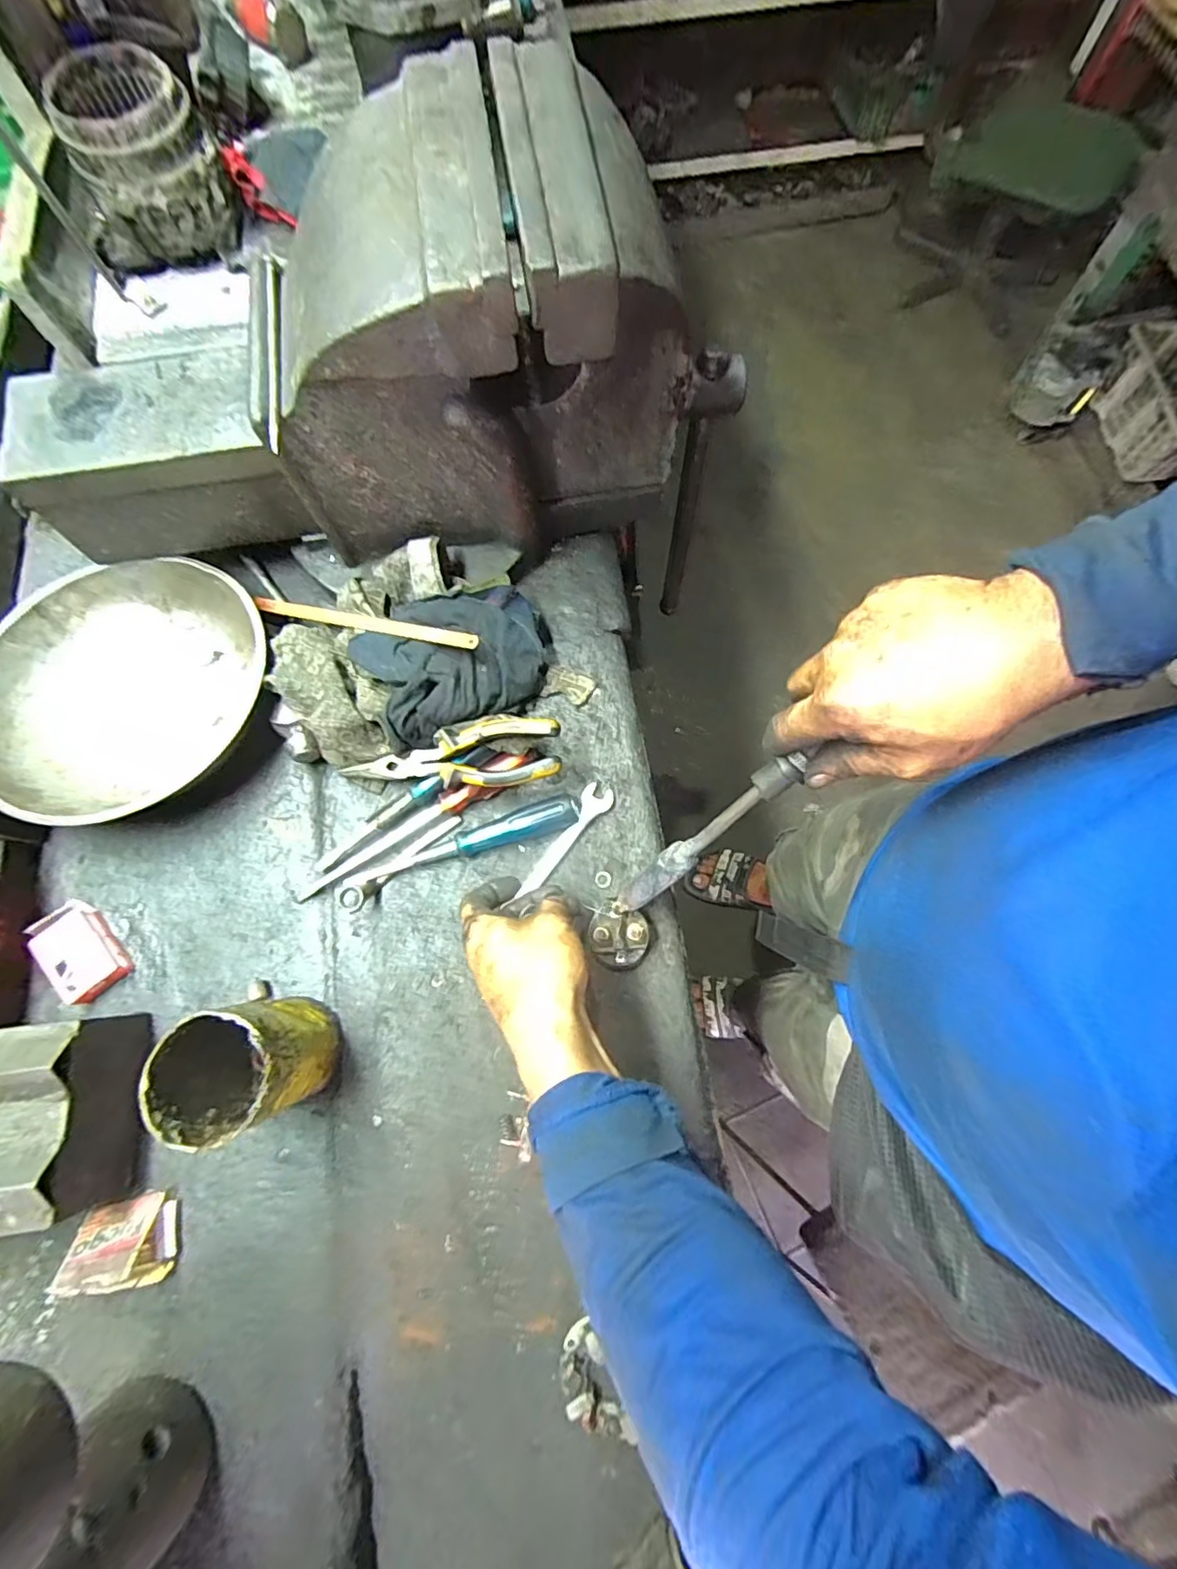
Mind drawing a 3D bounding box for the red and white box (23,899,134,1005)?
[{"bbox_3d":[-0.405,0.132,0.454,0.042,0.023,0.074,-40,77,-10],"label":"red and white box"}]

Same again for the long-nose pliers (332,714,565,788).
[{"bbox_3d":[-0.112,-0.026,0.474,0.181,0.018,0.060,-7,75,12],"label":"long-nose pliers"}]

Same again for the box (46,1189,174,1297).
[{"bbox_3d":[-0.323,0.319,0.391,0.056,0.045,0.053,-12,74,-2],"label":"box"}]

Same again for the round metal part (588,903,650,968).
[{"bbox_3d":[0.024,0.123,0.460,0.046,0.033,0.046,0,74,1],"label":"round metal part"}]

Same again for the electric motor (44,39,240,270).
[{"bbox_3d":[-0.461,-0.626,0.590,0.152,0.126,0.124,-34,76,-8],"label":"electric motor"}]

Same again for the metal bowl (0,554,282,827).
[{"bbox_3d":[-0.402,-0.082,0.505,0.239,0.066,0.232,0,74,1],"label":"metal bowl"}]

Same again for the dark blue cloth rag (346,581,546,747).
[{"bbox_3d":[-0.111,-0.110,0.501,0.156,0.065,0.113,-27,75,-6],"label":"dark blue cloth rag"}]

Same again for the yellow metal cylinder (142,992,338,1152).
[{"bbox_3d":[-0.229,0.189,0.393,0.074,0.116,0.073,0,74,1],"label":"yellow metal cylinder"}]

